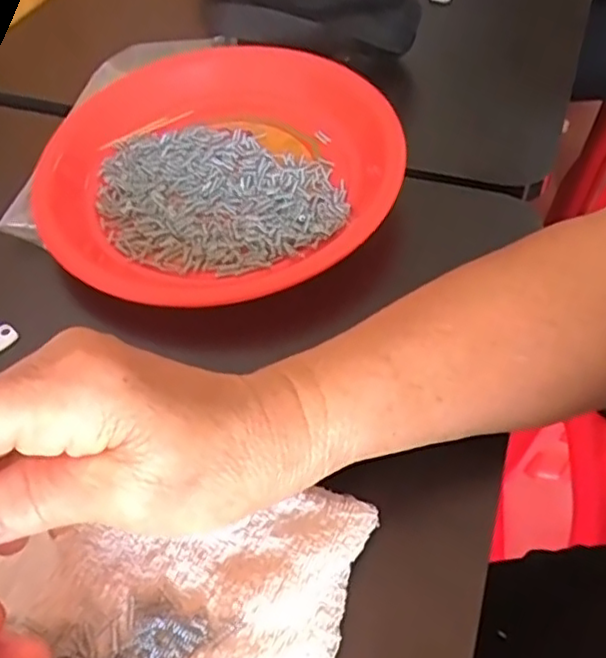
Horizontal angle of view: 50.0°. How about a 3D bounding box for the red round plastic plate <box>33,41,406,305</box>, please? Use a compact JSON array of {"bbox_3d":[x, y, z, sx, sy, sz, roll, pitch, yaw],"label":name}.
[{"bbox_3d":[-0.054,-0.109,0.420,0.228,0.040,0.218,-2,51,2],"label":"red round plastic plate"}]

